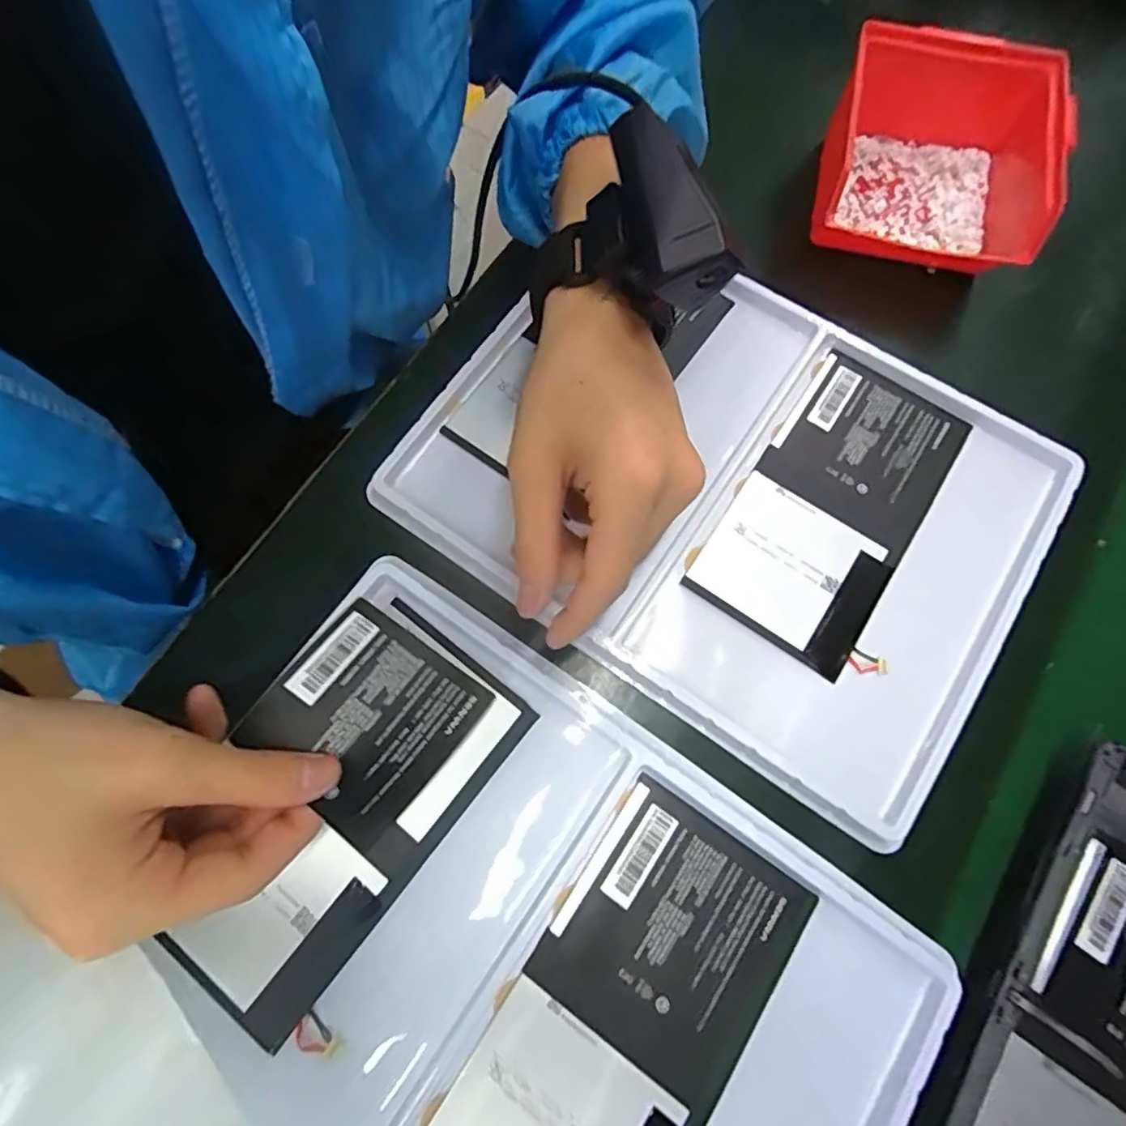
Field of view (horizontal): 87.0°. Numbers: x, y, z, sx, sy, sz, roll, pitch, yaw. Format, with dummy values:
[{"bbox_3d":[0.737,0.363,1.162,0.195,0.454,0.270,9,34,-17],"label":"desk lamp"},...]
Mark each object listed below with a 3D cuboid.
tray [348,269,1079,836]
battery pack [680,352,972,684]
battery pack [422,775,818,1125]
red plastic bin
[{"bbox_3d":[0.088,-0.046,0.331,0.316,0.018,0.243,33,74,9],"label":"tray"},{"bbox_3d":[0.150,-0.032,0.325,0.096,0.005,0.170,33,74,9],"label":"battery pack"},{"bbox_3d":[0.025,0.193,0.248,0.093,0.005,0.173,34,75,9],"label":"battery pack"},{"bbox_3d":[0.228,-0.246,0.363,0.129,0.060,0.139,13,72,3],"label":"red plastic bin"}]

